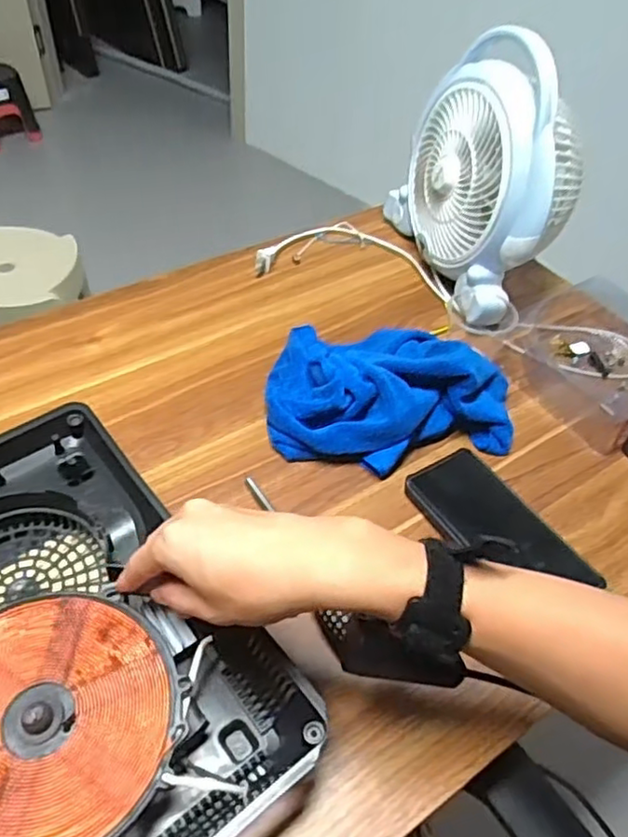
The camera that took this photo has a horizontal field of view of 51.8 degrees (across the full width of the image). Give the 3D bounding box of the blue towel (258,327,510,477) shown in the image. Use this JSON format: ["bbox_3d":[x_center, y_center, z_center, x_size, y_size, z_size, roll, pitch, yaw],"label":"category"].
[{"bbox_3d":[0.070,-0.043,0.630,0.233,0.062,0.192,-4,49,-9],"label":"blue towel"}]

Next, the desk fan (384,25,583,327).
[{"bbox_3d":[0.203,-0.281,0.731,0.124,0.233,0.277,-14,51,-17],"label":"desk fan"}]

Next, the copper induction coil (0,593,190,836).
[{"bbox_3d":[-0.160,0.175,0.382,0.157,0.007,0.148,2,48,-3],"label":"copper induction coil"}]

